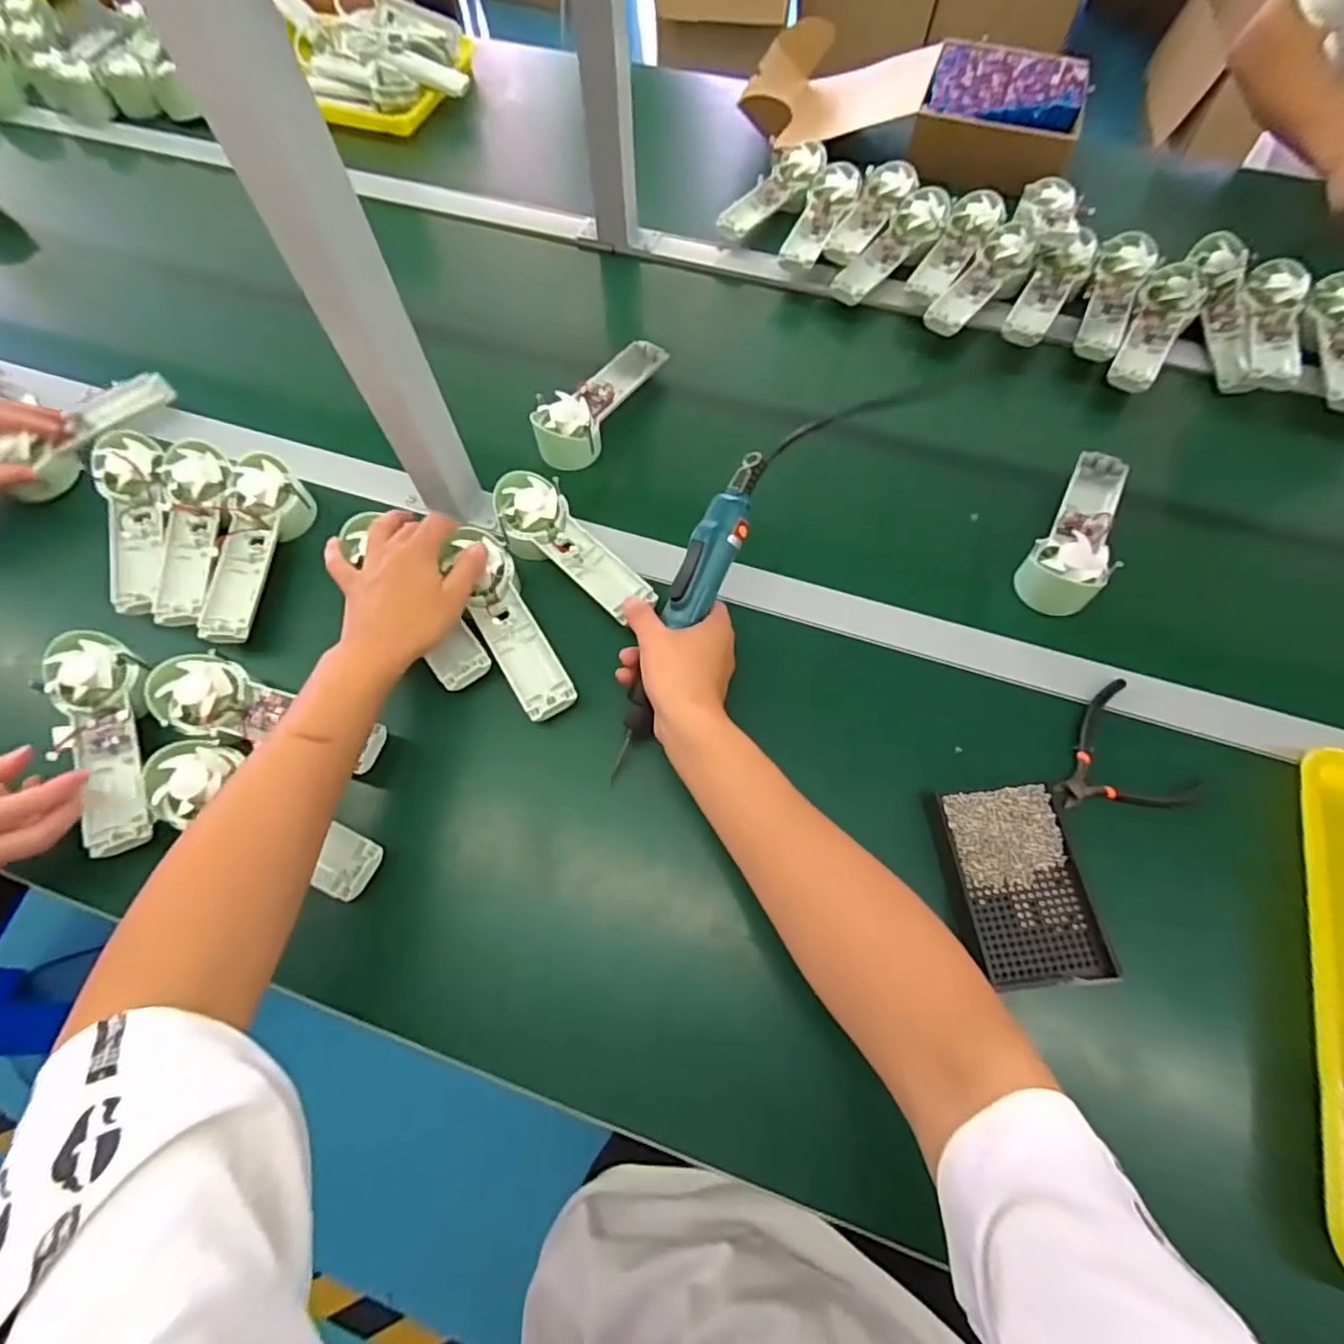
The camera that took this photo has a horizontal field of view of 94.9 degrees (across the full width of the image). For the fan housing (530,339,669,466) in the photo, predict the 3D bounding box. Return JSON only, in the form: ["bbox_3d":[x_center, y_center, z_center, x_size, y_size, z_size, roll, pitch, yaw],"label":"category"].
[{"bbox_3d":[-0.077,-0.284,0.632,0.065,0.042,0.179,28,69,12],"label":"fan housing"}]

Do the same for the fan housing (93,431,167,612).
[{"bbox_3d":[-0.489,-0.135,0.560,0.060,0.027,0.175,-9,82,-4],"label":"fan housing"}]

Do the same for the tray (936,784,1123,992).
[{"bbox_3d":[0.252,0.150,0.442,0.093,0.015,0.132,-6,66,-3],"label":"tray"}]

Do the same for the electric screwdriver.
[{"bbox_3d":[0.012,-0.049,0.482,0.034,0.029,0.269,24,90,10],"label":"electric screwdriver"}]

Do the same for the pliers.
[{"bbox_3d":[0.351,0.070,0.490,0.111,0.017,0.104,0,66,0],"label":"pliers"}]

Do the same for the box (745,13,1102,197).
[{"bbox_3d":[0.305,-0.729,0.807,0.423,0.085,0.273,27,69,11],"label":"box"}]

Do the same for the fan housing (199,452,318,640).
[{"bbox_3d":[-0.371,-0.113,0.550,0.063,0.040,0.178,-2,66,-1],"label":"fan housing"}]

